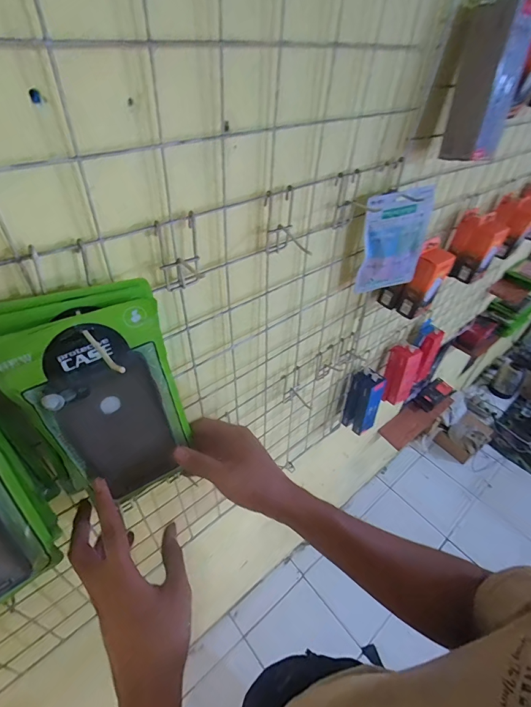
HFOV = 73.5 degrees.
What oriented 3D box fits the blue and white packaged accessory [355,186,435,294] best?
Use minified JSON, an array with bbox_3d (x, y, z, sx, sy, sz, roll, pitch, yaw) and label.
[{"bbox_3d":[0.185,-0.156,0.508,0.110,0.142,0.021,-20,47,-6],"label":"blue and white packaged accessory"}]

